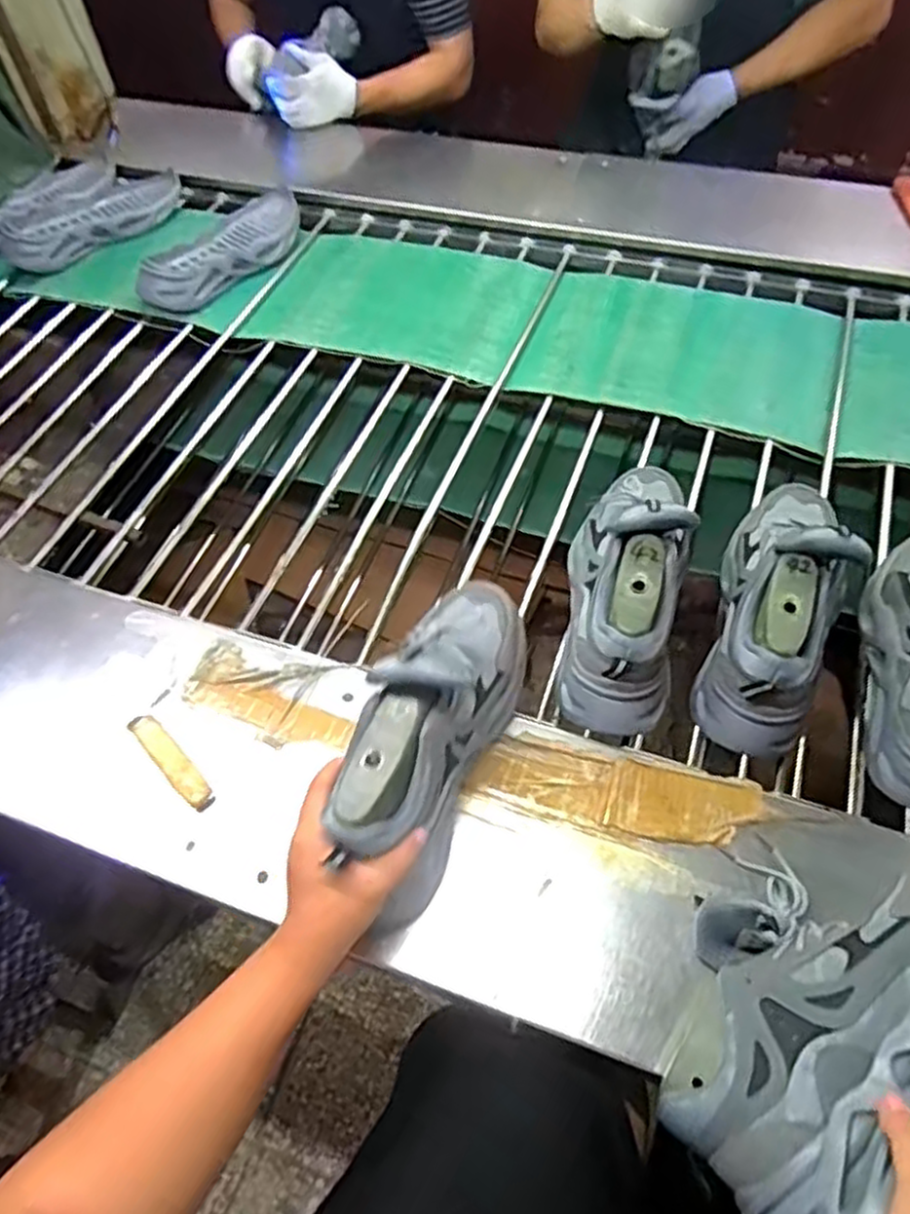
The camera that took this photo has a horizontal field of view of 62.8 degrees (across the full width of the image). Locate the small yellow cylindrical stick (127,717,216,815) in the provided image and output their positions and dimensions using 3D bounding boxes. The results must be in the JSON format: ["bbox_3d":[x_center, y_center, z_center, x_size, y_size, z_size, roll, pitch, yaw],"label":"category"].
[{"bbox_3d":[-0.264,0.138,0.688,0.023,0.016,0.121,-40,63,-20],"label":"small yellow cylindrical stick"}]

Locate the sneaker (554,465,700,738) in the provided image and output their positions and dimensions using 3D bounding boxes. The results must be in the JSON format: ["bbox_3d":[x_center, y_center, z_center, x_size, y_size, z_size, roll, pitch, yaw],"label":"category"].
[{"bbox_3d":[0.167,-0.040,0.727,0.104,0.151,0.296,8,58,9],"label":"sneaker"}]

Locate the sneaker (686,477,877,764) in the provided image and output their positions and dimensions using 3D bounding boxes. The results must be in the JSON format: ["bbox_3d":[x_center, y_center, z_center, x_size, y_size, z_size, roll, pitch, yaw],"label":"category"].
[{"bbox_3d":[0.312,-0.017,0.711,0.115,0.148,0.292,21,61,17],"label":"sneaker"}]

